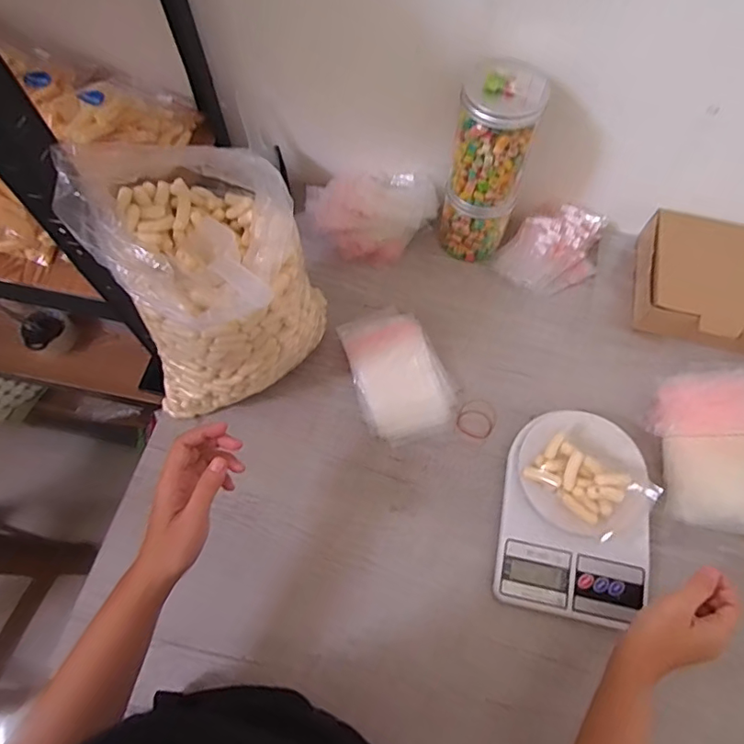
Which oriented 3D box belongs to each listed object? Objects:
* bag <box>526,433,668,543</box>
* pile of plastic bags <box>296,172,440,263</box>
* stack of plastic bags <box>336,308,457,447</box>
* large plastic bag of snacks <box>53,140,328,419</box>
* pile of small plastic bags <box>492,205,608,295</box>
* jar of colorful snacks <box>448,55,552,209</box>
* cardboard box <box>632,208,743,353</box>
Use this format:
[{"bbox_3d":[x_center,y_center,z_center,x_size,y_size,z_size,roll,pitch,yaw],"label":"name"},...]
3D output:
[{"bbox_3d":[0.227,0.117,0.540,0.071,0.046,0.108,-41,71,-16],"label":"bag"},{"bbox_3d":[-0.001,-0.225,0.723,0.190,0.060,0.133,-6,65,-2],"label":"pile of plastic bags"},{"bbox_3d":[0.029,0.000,0.634,0.109,0.036,0.163,-22,67,-9],"label":"stack of plastic bags"},{"bbox_3d":[-0.158,-0.085,0.540,0.188,0.271,0.185,0,65,1],"label":"large plastic bag of snacks"},{"bbox_3d":[0.250,-0.168,0.697,0.157,0.052,0.101,-27,68,-11],"label":"pile of small plastic bags"},{"bbox_3d":[0.140,-0.268,0.580,0.082,0.137,0.079,0,65,1],"label":"jar of colorful snacks"},{"bbox_3d":[0.432,-0.112,0.664,0.158,0.067,0.183,12,66,6],"label":"cardboard box"}]

